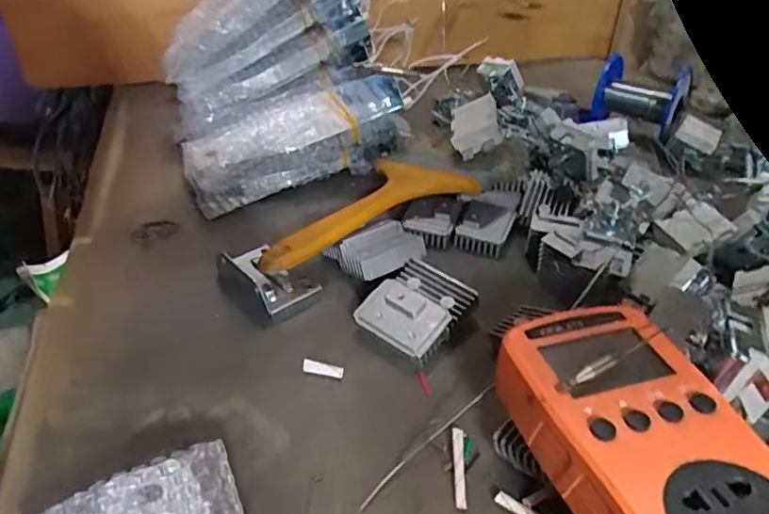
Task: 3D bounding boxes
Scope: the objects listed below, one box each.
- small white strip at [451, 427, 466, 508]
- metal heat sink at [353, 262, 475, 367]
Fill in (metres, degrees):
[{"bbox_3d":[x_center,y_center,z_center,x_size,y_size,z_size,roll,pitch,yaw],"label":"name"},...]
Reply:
[{"bbox_3d":[0.033,0.093,0.269,0.005,0.005,0.037,1,37,3],"label":"small white strip"},{"bbox_3d":[0.018,0.029,0.336,0.047,0.020,0.058,26,45,31],"label":"metal heat sink"}]

